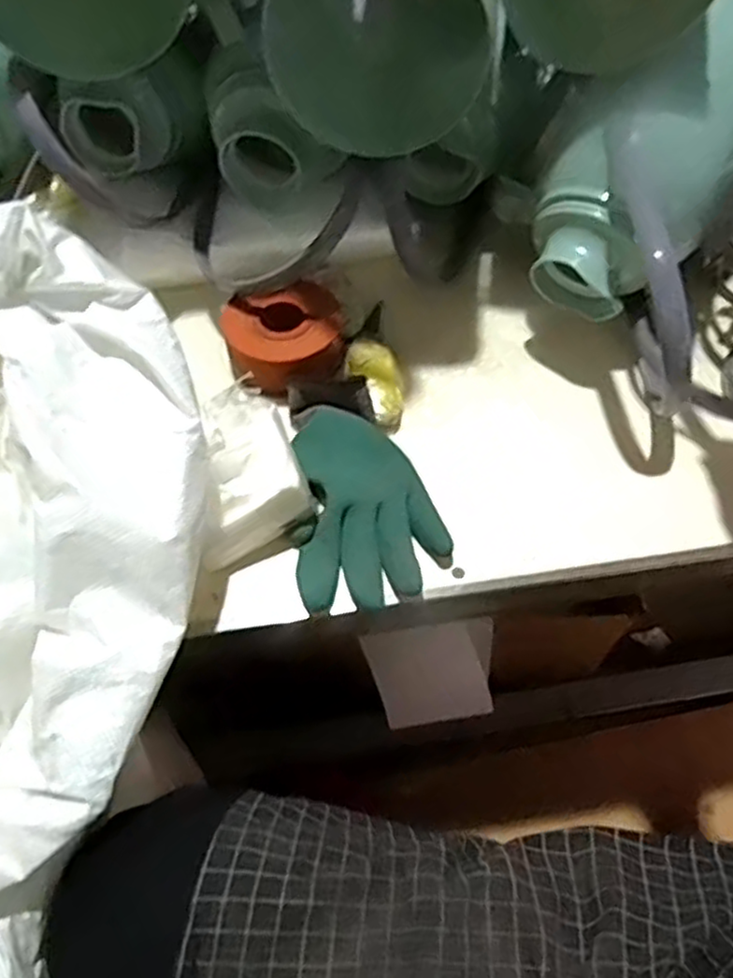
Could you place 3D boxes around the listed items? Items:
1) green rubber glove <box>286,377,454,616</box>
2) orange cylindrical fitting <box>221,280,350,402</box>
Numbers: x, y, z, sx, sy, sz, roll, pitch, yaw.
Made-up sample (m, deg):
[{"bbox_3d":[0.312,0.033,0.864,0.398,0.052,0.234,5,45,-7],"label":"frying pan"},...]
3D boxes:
[{"bbox_3d":[-0.009,-0.003,0.549,0.106,0.027,0.188,-12,57,-8],"label":"green rubber glove"},{"bbox_3d":[-0.067,-0.123,0.618,0.096,0.045,0.100,0,56,0],"label":"orange cylindrical fitting"}]

